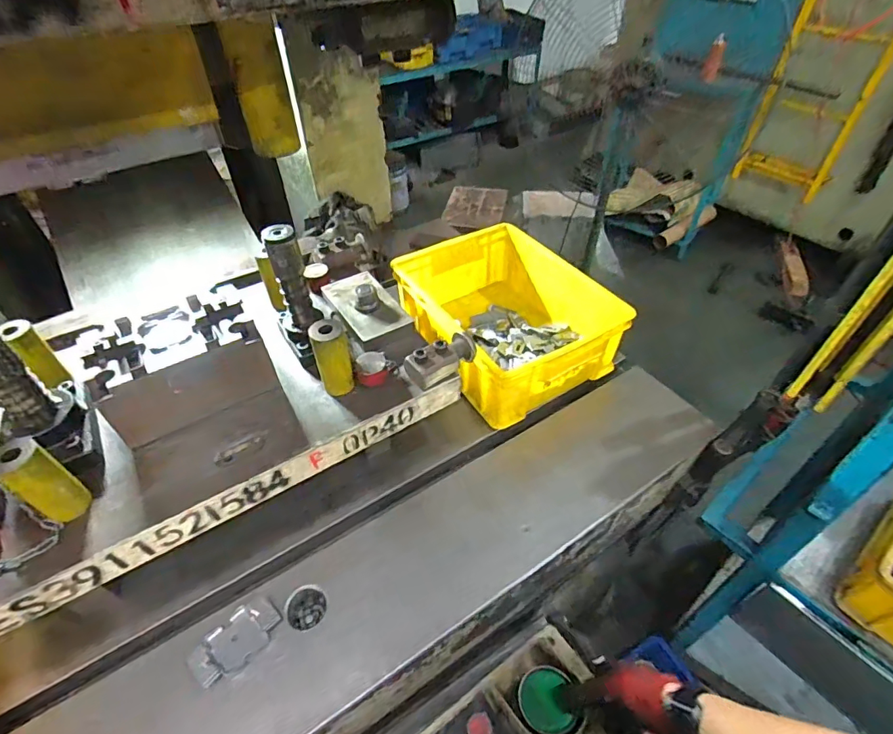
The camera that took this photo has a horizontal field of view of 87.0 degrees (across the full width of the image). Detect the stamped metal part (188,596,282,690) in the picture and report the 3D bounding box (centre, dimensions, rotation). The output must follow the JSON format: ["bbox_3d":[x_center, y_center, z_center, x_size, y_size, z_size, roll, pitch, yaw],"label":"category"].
[{"bbox_3d":[-0.227,0.296,0.511,0.052,0.012,0.090,34,56,30],"label":"stamped metal part"}]

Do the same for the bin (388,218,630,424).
[{"bbox_3d":[0.091,-0.081,0.816,0.258,0.150,0.343,-25,50,-21],"label":"bin"}]

